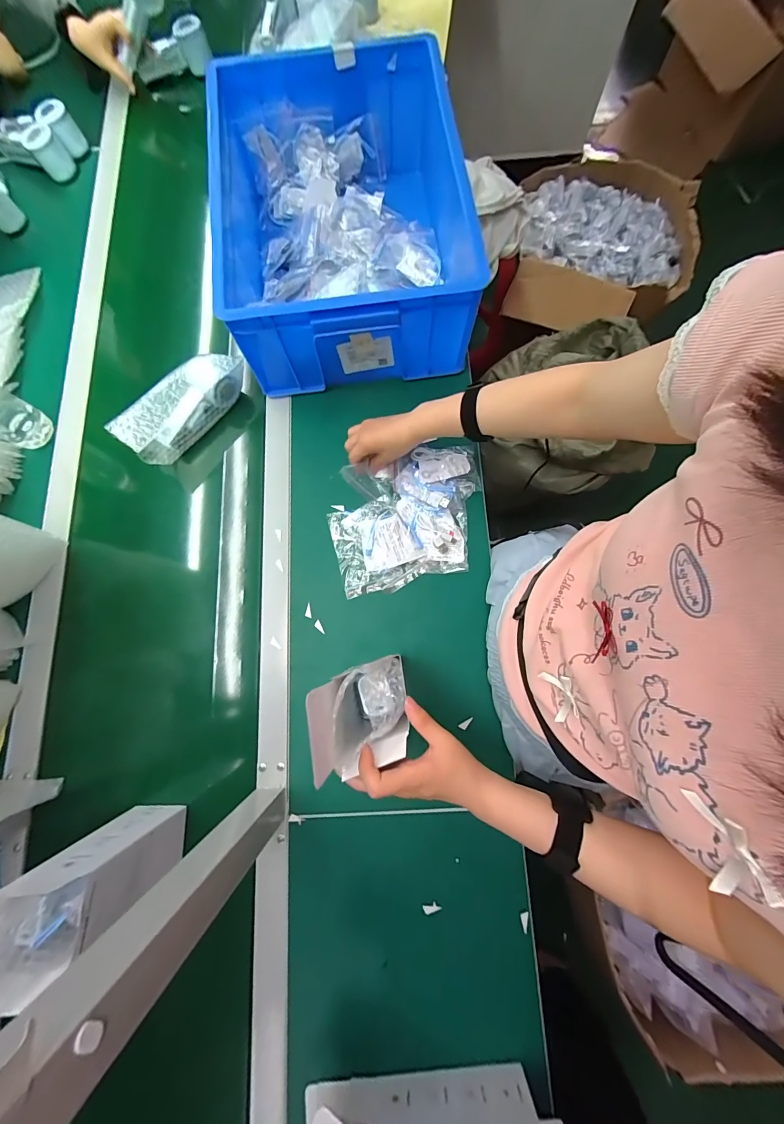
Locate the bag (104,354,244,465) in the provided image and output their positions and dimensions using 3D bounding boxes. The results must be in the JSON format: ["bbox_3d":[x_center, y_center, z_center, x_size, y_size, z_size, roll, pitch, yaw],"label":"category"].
[{"bbox_3d":[-0.319,-0.244,0.581,0.061,0.072,0.205,38,81,7],"label":"bag"}]

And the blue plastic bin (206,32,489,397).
[{"bbox_3d":[-0.062,-0.516,0.591,0.370,0.176,0.447,-9,79,-2],"label":"blue plastic bin"}]

